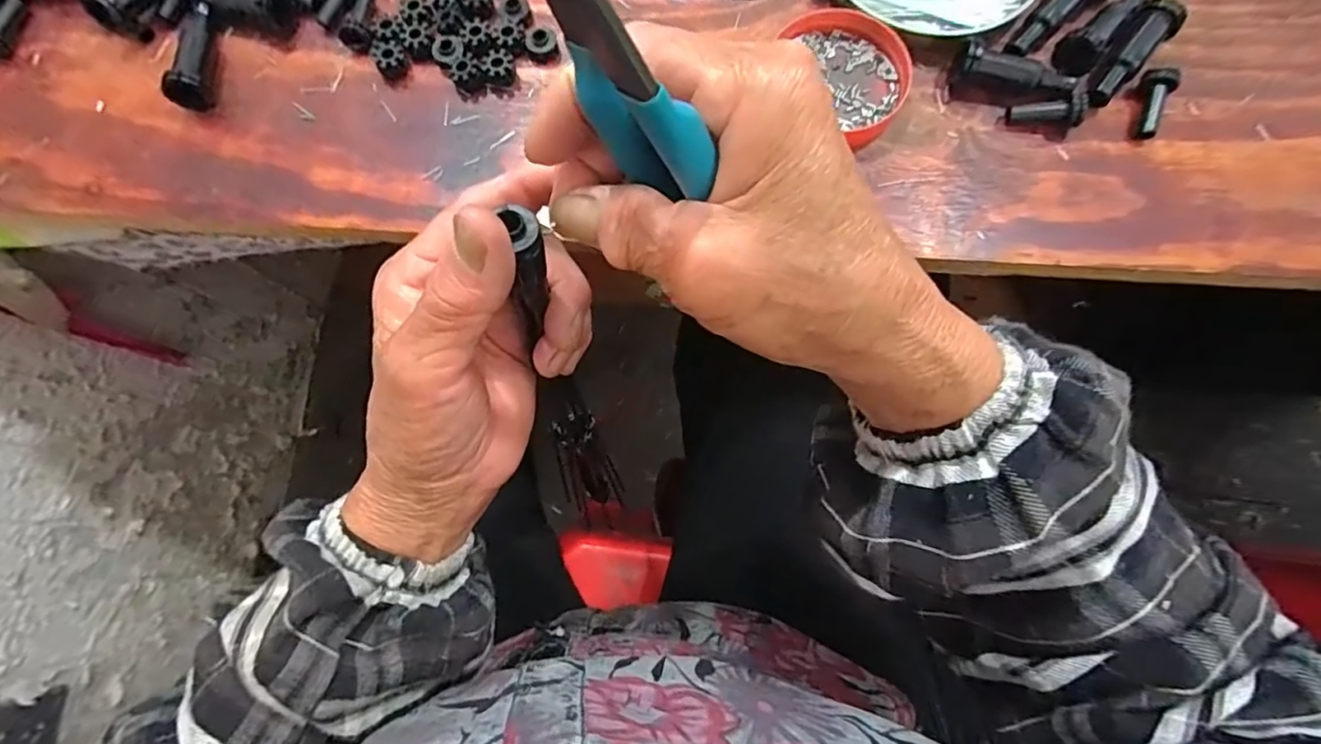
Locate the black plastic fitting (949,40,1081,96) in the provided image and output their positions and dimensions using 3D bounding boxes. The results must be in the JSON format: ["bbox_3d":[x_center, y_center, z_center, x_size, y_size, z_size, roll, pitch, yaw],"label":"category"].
[{"bbox_3d":[0.198,-0.168,0.336,0.064,0.023,0.019,9,75,4],"label":"black plastic fitting"}]

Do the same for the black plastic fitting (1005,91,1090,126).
[{"bbox_3d":[0.217,-0.145,0.333,0.039,0.011,0.013,0,74,16],"label":"black plastic fitting"}]

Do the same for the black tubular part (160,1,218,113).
[{"bbox_3d":[-0.279,-0.190,0.351,0.021,0.024,0.067,-12,74,-2],"label":"black tubular part"}]

